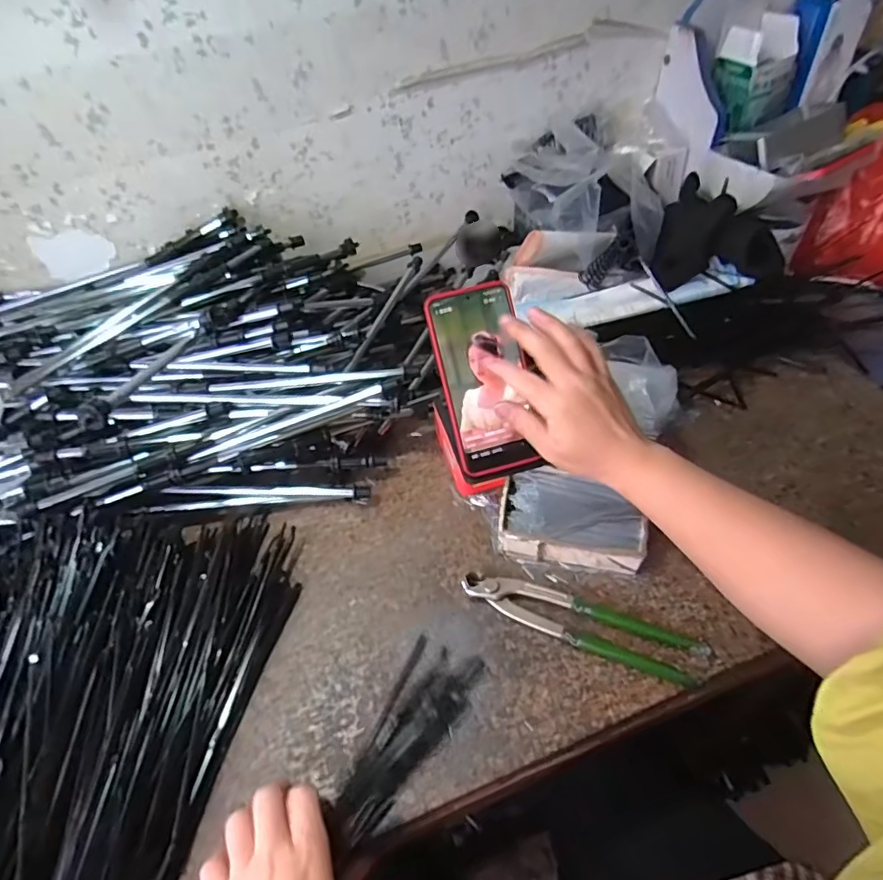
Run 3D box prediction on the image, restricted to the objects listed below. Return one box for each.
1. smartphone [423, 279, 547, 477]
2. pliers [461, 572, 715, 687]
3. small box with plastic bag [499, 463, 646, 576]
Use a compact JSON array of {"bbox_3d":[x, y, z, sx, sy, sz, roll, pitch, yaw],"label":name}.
[{"bbox_3d":[0.036,-0.053,0.474,0.073,0.009,0.162,-11,95,-4],"label":"smartphone"},{"bbox_3d":[0.114,0.150,0.444,0.196,0.014,0.041,15,53,17],"label":"pliers"},{"bbox_3d":[0.120,0.071,0.493,0.125,0.035,0.086,8,52,12],"label":"small box with plastic bag"}]

